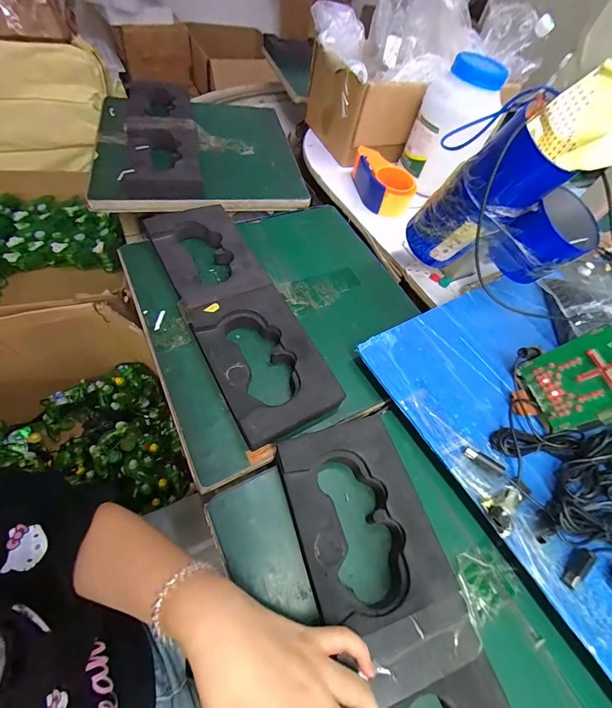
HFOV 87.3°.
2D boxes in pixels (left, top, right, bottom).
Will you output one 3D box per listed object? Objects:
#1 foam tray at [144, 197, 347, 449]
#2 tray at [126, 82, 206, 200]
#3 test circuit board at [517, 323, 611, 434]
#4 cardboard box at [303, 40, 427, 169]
[{"bbox_3d":[-0.108,-0.071,0.463,0.126,0.048,0.410,-25,65,-16],"label":"foam tray"},{"bbox_3d":[-0.305,-0.463,0.674,0.137,0.045,0.389,-12,62,-10],"label":"tray"},{"bbox_3d":[0.312,0.032,0.363,0.006,0.103,0.092,6,56,-33],"label":"test circuit board"},{"bbox_3d":[0.110,-0.546,0.707,0.137,0.150,0.237,-22,64,-15],"label":"cardboard box"}]

